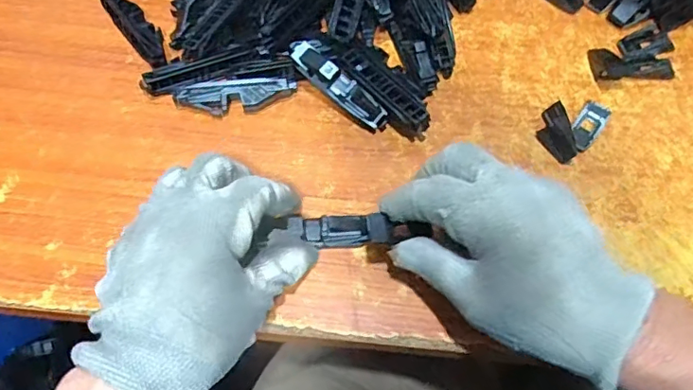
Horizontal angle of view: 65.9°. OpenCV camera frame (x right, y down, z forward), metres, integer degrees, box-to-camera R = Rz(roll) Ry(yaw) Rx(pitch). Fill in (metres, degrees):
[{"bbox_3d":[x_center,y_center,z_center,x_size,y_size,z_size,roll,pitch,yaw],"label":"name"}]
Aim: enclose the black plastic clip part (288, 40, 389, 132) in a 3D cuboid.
[{"bbox_3d":[-0.005,-0.076,0.365,0.081,0.021,0.020,42,71,0],"label":"black plastic clip part"}]

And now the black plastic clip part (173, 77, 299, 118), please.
[{"bbox_3d":[-0.076,-0.069,0.369,0.081,0.015,0.018,-6,67,-5],"label":"black plastic clip part"}]

